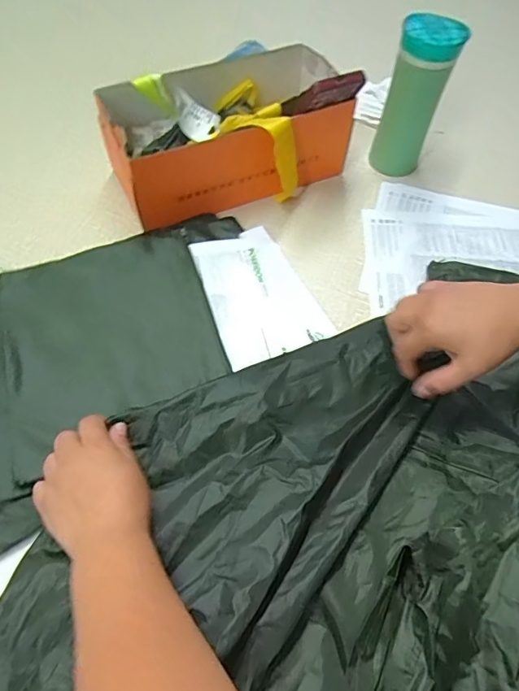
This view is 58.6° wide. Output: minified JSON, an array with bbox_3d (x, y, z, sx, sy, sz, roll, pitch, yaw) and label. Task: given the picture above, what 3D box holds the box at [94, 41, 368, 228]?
[{"bbox_3d":[-0.042,-0.283,0.611,0.297,0.139,0.181,-23,63,-14],"label":"box"}]

